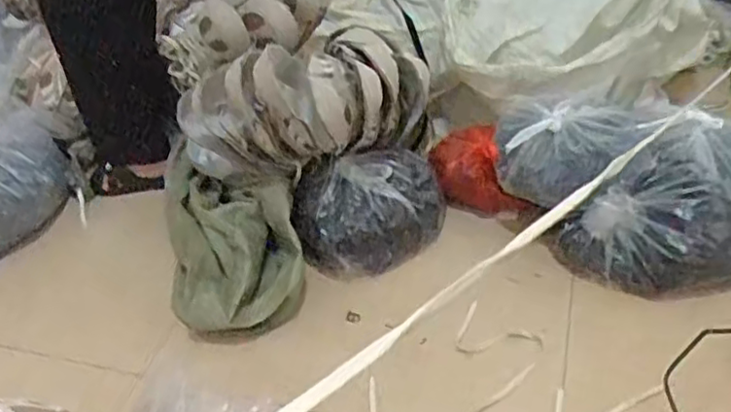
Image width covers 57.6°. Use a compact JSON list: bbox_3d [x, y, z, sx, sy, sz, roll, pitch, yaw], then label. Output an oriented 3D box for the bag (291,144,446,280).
[{"bbox_3d":[0.008,0.004,1.125,0.243,0.128,0.173,-6,39,2],"label":"bag"}]

